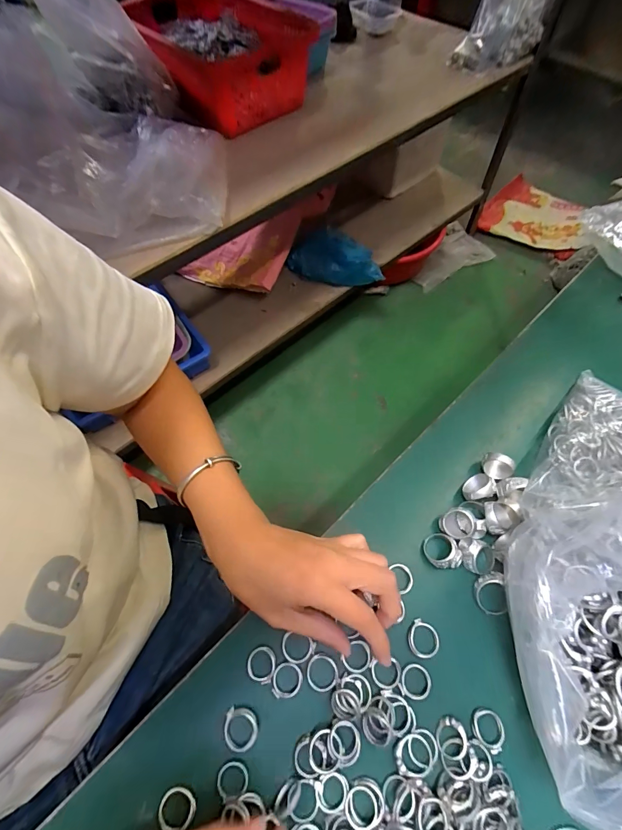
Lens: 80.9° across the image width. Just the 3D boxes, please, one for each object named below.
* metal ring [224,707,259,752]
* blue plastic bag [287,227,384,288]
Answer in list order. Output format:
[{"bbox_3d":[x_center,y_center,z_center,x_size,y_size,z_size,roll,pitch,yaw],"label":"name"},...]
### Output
[{"bbox_3d":[-0.047,0.209,0.242,0.023,0.005,0.022,-1,62,2],"label":"metal ring"},{"bbox_3d":[0.068,-0.470,1.102,0.303,0.136,0.103,19,64,12],"label":"blue plastic bag"}]

